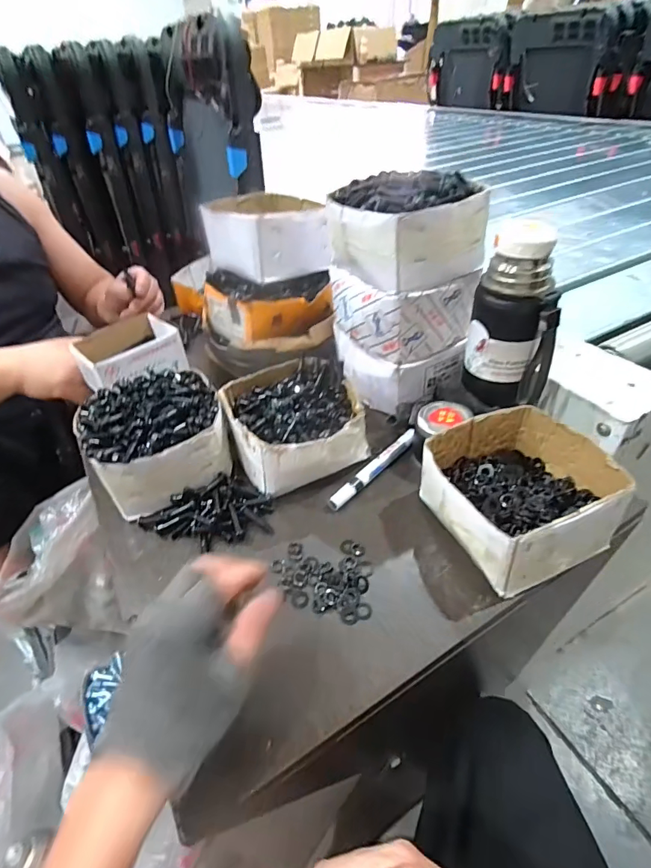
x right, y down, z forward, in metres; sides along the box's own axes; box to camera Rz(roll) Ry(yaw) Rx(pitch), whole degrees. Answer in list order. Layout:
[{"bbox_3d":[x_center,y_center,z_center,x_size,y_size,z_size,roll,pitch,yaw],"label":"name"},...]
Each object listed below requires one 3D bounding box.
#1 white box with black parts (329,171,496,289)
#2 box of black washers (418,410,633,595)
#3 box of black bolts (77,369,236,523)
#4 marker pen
[{"bbox_3d":[0.082,-0.226,0.488,0.135,0.089,0.128,-23,45,-20],"label":"white box with black parts"},{"bbox_3d":[0.177,0.054,0.421,0.145,0.079,0.142,-18,44,-15],"label":"box of black washers"},{"bbox_3d":[-0.186,0.001,0.502,0.142,0.092,0.129,-26,46,-23],"label":"box of black bolts"},{"bbox_3d":[0.057,0.038,0.505,0.016,0.012,0.144,30,52,32],"label":"marker pen"}]

